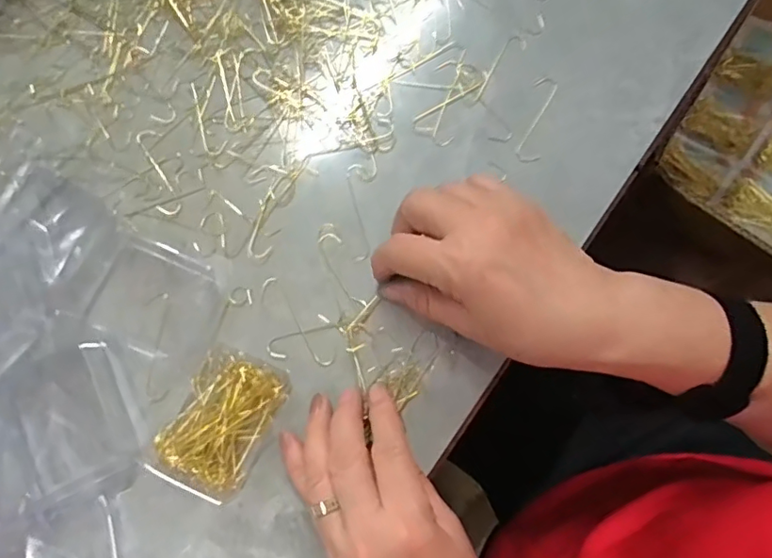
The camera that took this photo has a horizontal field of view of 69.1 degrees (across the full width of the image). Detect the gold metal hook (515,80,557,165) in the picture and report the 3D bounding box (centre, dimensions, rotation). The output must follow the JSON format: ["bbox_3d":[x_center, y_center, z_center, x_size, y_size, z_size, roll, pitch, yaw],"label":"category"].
[{"bbox_3d":[0.098,-0.104,0.362,0.016,0.004,0.066,16,75,5],"label":"gold metal hook"}]

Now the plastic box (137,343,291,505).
[{"bbox_3d":[-0.090,0.078,0.310,0.050,0.017,0.076,26,76,7],"label":"plastic box"}]

